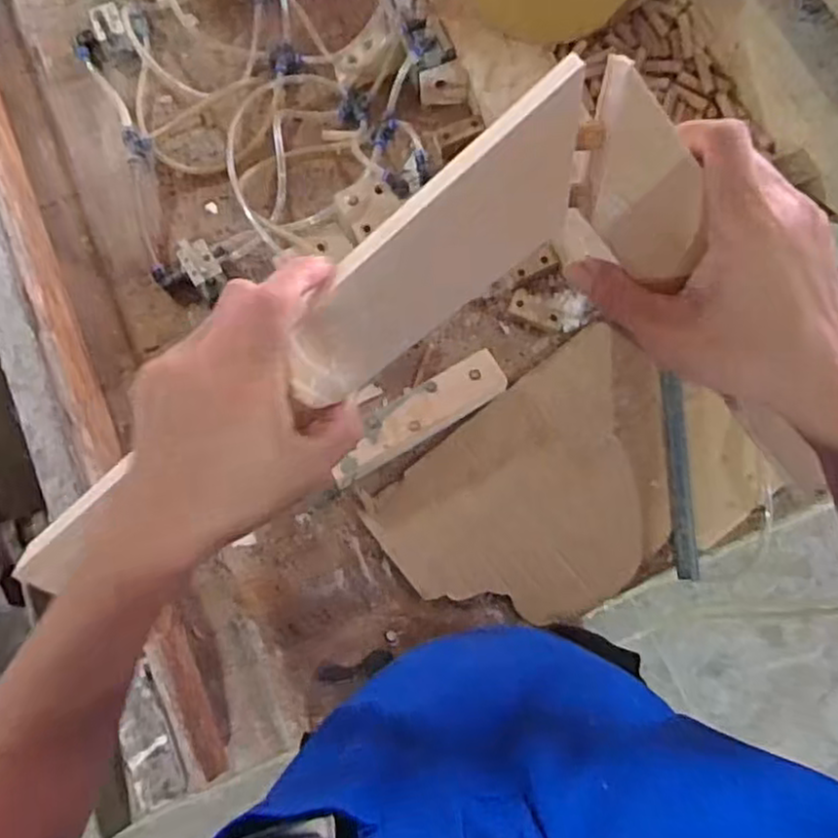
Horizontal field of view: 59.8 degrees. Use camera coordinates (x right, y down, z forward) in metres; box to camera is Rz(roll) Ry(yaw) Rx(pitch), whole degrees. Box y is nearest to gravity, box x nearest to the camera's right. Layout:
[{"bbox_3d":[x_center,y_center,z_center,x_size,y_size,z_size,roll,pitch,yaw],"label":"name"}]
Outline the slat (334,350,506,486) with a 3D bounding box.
[{"bbox_3d":[-0.002,-0.002,0.776,0.206,0.022,0.050,-32,82,-8],"label":"slat"}]

